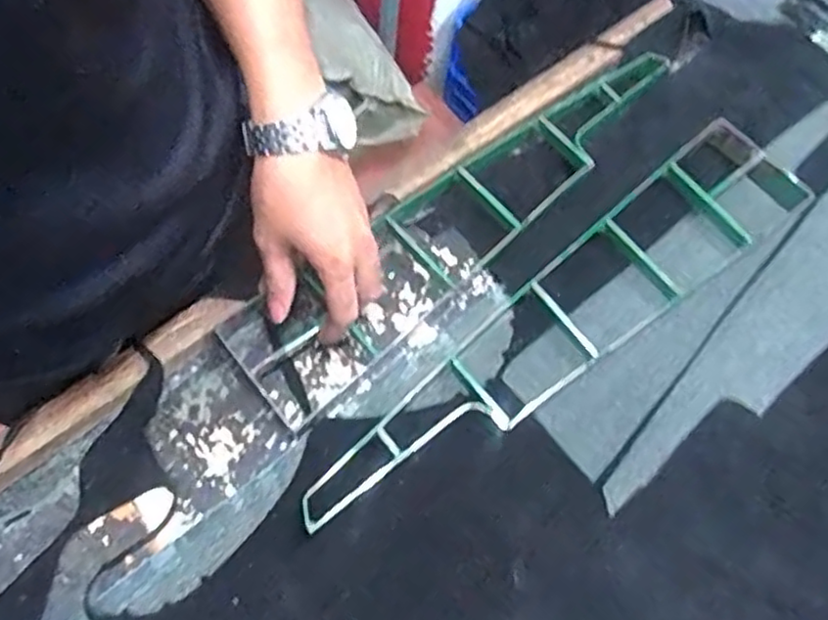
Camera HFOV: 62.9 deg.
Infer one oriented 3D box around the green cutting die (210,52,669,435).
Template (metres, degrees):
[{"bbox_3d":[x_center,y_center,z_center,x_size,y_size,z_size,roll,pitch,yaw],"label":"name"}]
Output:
[{"bbox_3d":[0.044,-0.092,0.580,0.477,0.035,0.102,-42,79,-14],"label":"green cutting die"}]

